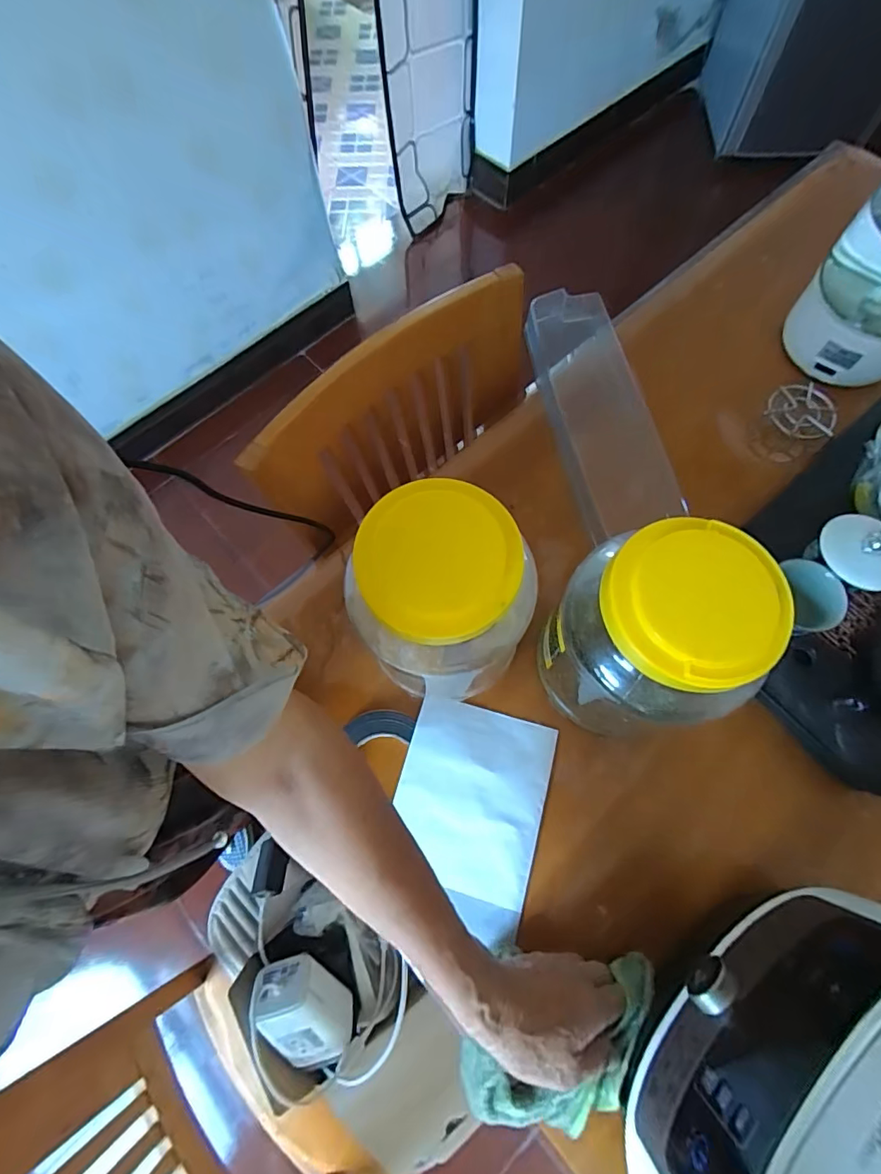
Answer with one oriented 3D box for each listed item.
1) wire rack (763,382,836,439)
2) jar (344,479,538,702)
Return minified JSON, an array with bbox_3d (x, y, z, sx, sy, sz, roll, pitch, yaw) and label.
[{"bbox_3d":[0.443,-0.219,0.606,0.076,0.025,0.070,-3,74,-3],"label":"wire rack"},{"bbox_3d":[-0.002,0.023,0.432,0.119,0.220,0.125,-34,71,-11],"label":"jar"}]

